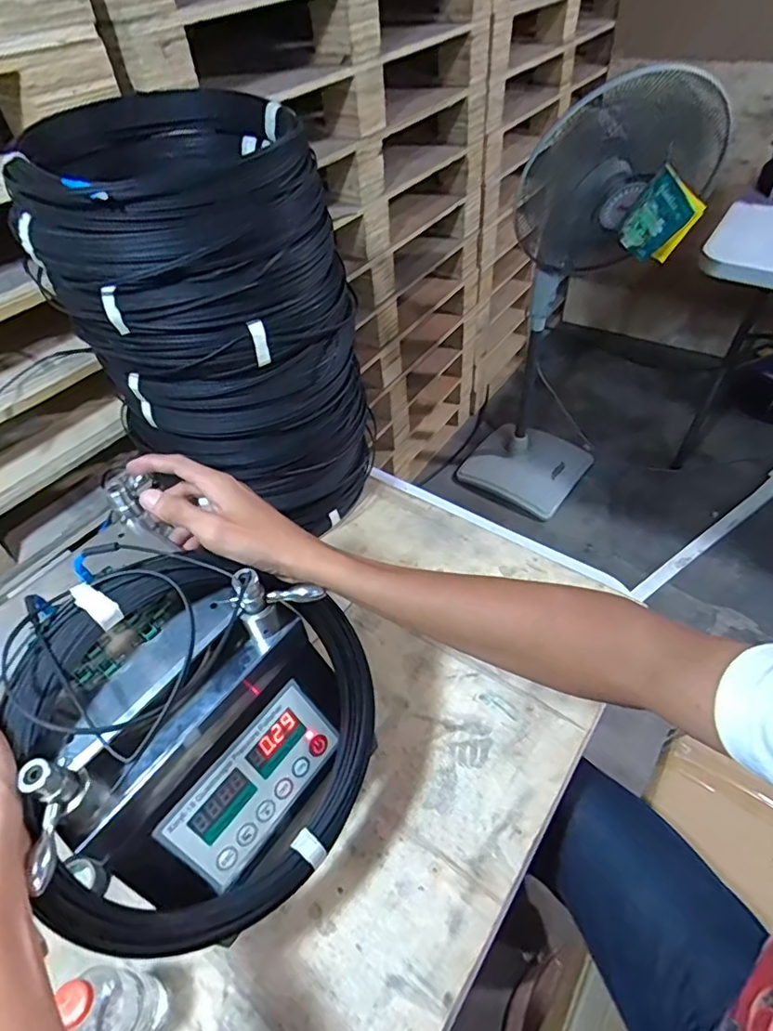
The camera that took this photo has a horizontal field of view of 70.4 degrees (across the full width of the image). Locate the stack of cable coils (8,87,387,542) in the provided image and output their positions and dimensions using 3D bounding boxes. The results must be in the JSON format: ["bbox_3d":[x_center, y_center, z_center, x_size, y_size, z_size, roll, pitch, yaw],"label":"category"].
[{"bbox_3d":[-0.199,-0.217,0.706,0.313,0.445,0.281,-14,49,-7],"label":"stack of cable coils"}]

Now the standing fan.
[{"bbox_3d":[0.505,-0.488,1.496,0.477,1.169,0.388,32,59,28],"label":"standing fan"}]

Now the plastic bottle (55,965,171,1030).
[{"bbox_3d":[-0.226,0.395,0.435,0.058,0.137,0.050,-6,49,0],"label":"plastic bottle"}]

